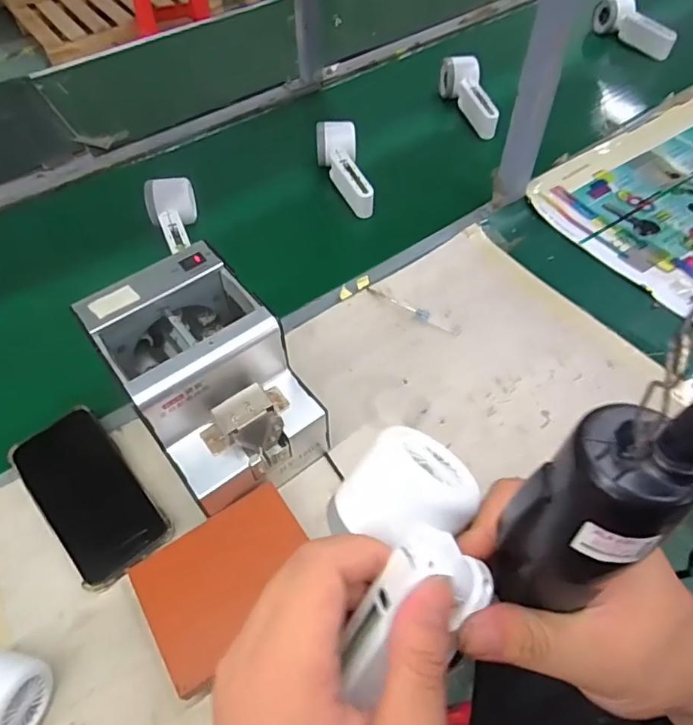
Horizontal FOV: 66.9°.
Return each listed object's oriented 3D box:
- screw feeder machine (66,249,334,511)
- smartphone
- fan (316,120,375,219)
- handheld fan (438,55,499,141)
[{"bbox_3d":[-0.115,0.019,0.454,0.124,0.143,0.172,-35,61,-19],"label":"screw feeder machine"},{"bbox_3d":[-0.227,0.114,0.463,0.076,0.010,0.156,-32,68,-29],"label":"smartphone"},{"bbox_3d":[0.001,-0.270,0.733,0.055,0.043,0.157,-16,67,-10],"label":"fan"},{"bbox_3d":[0.197,-0.430,0.842,0.049,0.054,0.169,-9,54,-4],"label":"handheld fan"}]

